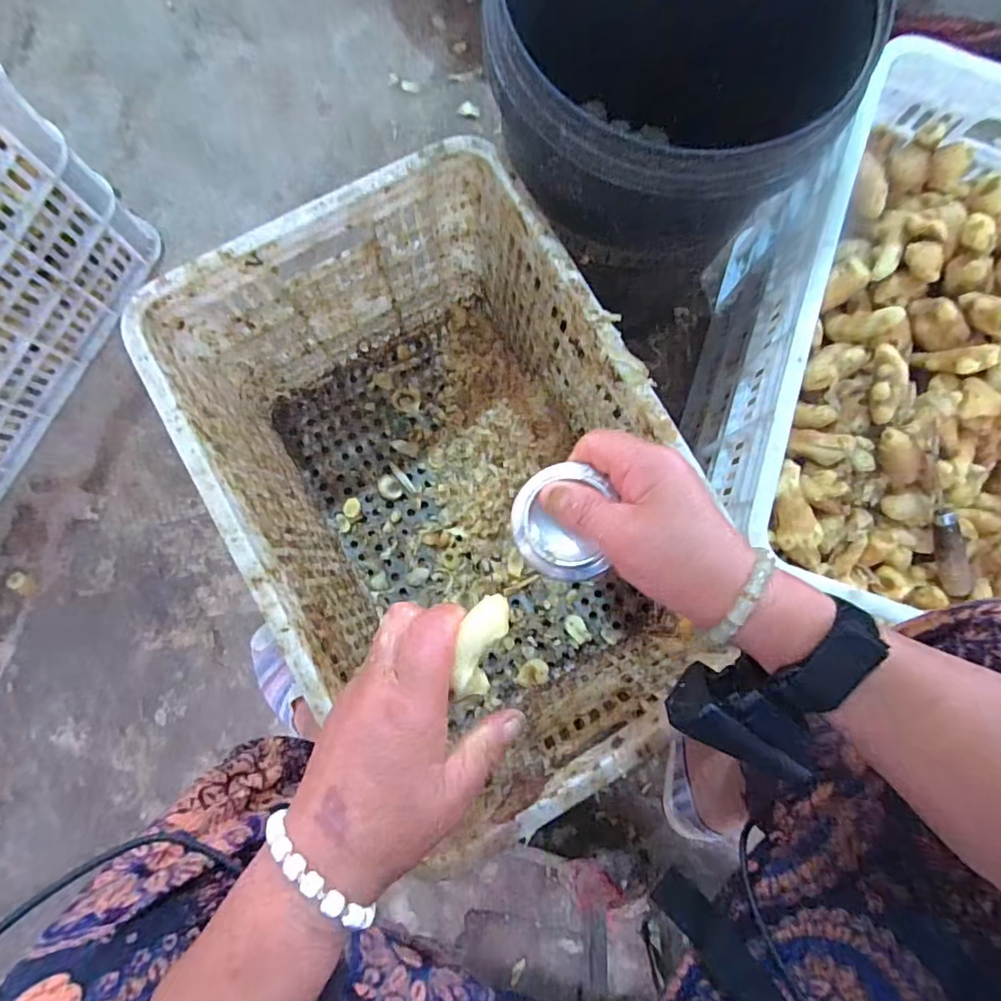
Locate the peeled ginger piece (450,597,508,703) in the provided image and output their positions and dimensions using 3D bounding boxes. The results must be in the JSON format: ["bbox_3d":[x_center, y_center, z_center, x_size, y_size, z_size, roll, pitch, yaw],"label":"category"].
[{"bbox_3d":[-0.010,0.074,0.269,0.020,0.014,0.054,16,95,1],"label":"peeled ginger piece"}]

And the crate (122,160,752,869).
[{"bbox_3d":[-0.042,-0.007,0.561,0.353,0.278,0.517,-29,85,-6],"label":"crate"}]

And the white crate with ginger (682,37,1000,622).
[{"bbox_3d":[0.437,-0.146,0.585,0.359,0.262,0.475,14,82,-1],"label":"white crate with ginger"}]

